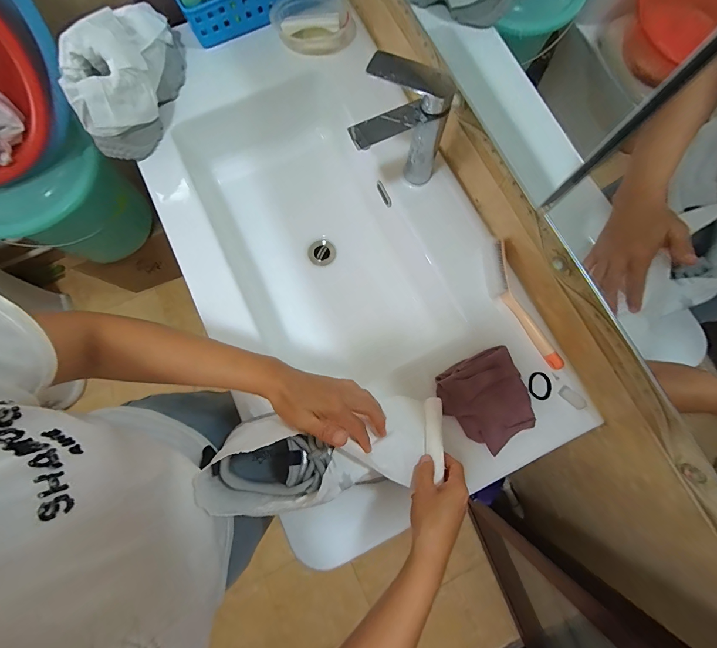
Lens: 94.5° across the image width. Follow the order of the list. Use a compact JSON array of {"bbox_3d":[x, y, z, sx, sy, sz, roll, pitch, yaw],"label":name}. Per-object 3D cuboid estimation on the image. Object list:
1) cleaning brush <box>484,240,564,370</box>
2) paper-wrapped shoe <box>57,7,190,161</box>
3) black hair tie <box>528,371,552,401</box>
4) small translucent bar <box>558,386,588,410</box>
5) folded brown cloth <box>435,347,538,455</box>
[{"bbox_3d":[0.259,-0.029,0.545,0.045,0.035,0.232,-22,80,-5],"label":"cleaning brush"},{"bbox_3d":[-0.398,-0.437,0.570,0.092,0.142,0.274,12,79,2],"label":"paper-wrapped shoe"},{"bbox_3d":[0.293,0.099,0.534,0.036,0.006,0.044,20,79,4],"label":"black hair tie"},{"bbox_3d":[0.339,0.117,0.523,0.042,0.007,0.020,42,81,7],"label":"small translucent bar"},{"bbox_3d":[0.200,0.121,0.515,0.129,0.019,0.139,-23,80,-5],"label":"folded brown cloth"}]

